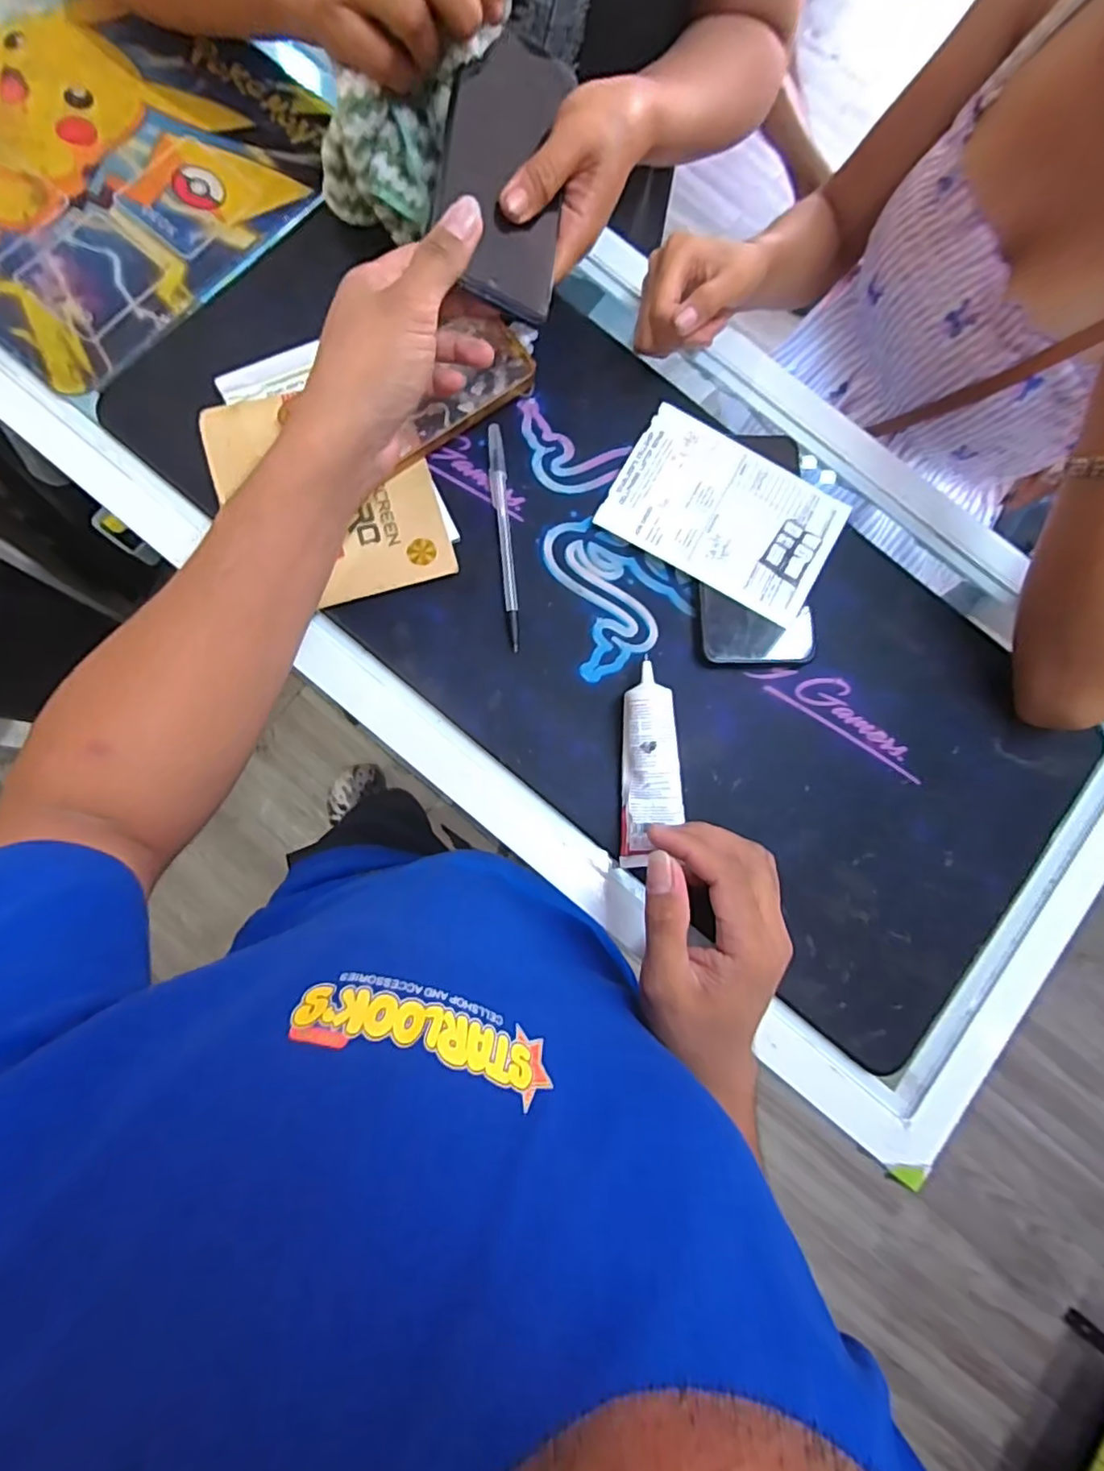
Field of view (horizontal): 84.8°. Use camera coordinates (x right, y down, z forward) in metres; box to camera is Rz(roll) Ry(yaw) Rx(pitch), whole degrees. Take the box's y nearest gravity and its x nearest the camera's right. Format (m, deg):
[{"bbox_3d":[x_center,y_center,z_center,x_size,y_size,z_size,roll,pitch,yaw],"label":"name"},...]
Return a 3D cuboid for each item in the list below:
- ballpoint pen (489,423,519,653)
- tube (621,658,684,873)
[{"bbox_3d":[-0.033,-0.138,0.416,0.012,0.005,0.161,-5,82,-5],"label":"ballpoint pen"},{"bbox_3d":[0.065,0.019,0.387,0.038,0.014,0.126,4,87,-4],"label":"tube"}]

